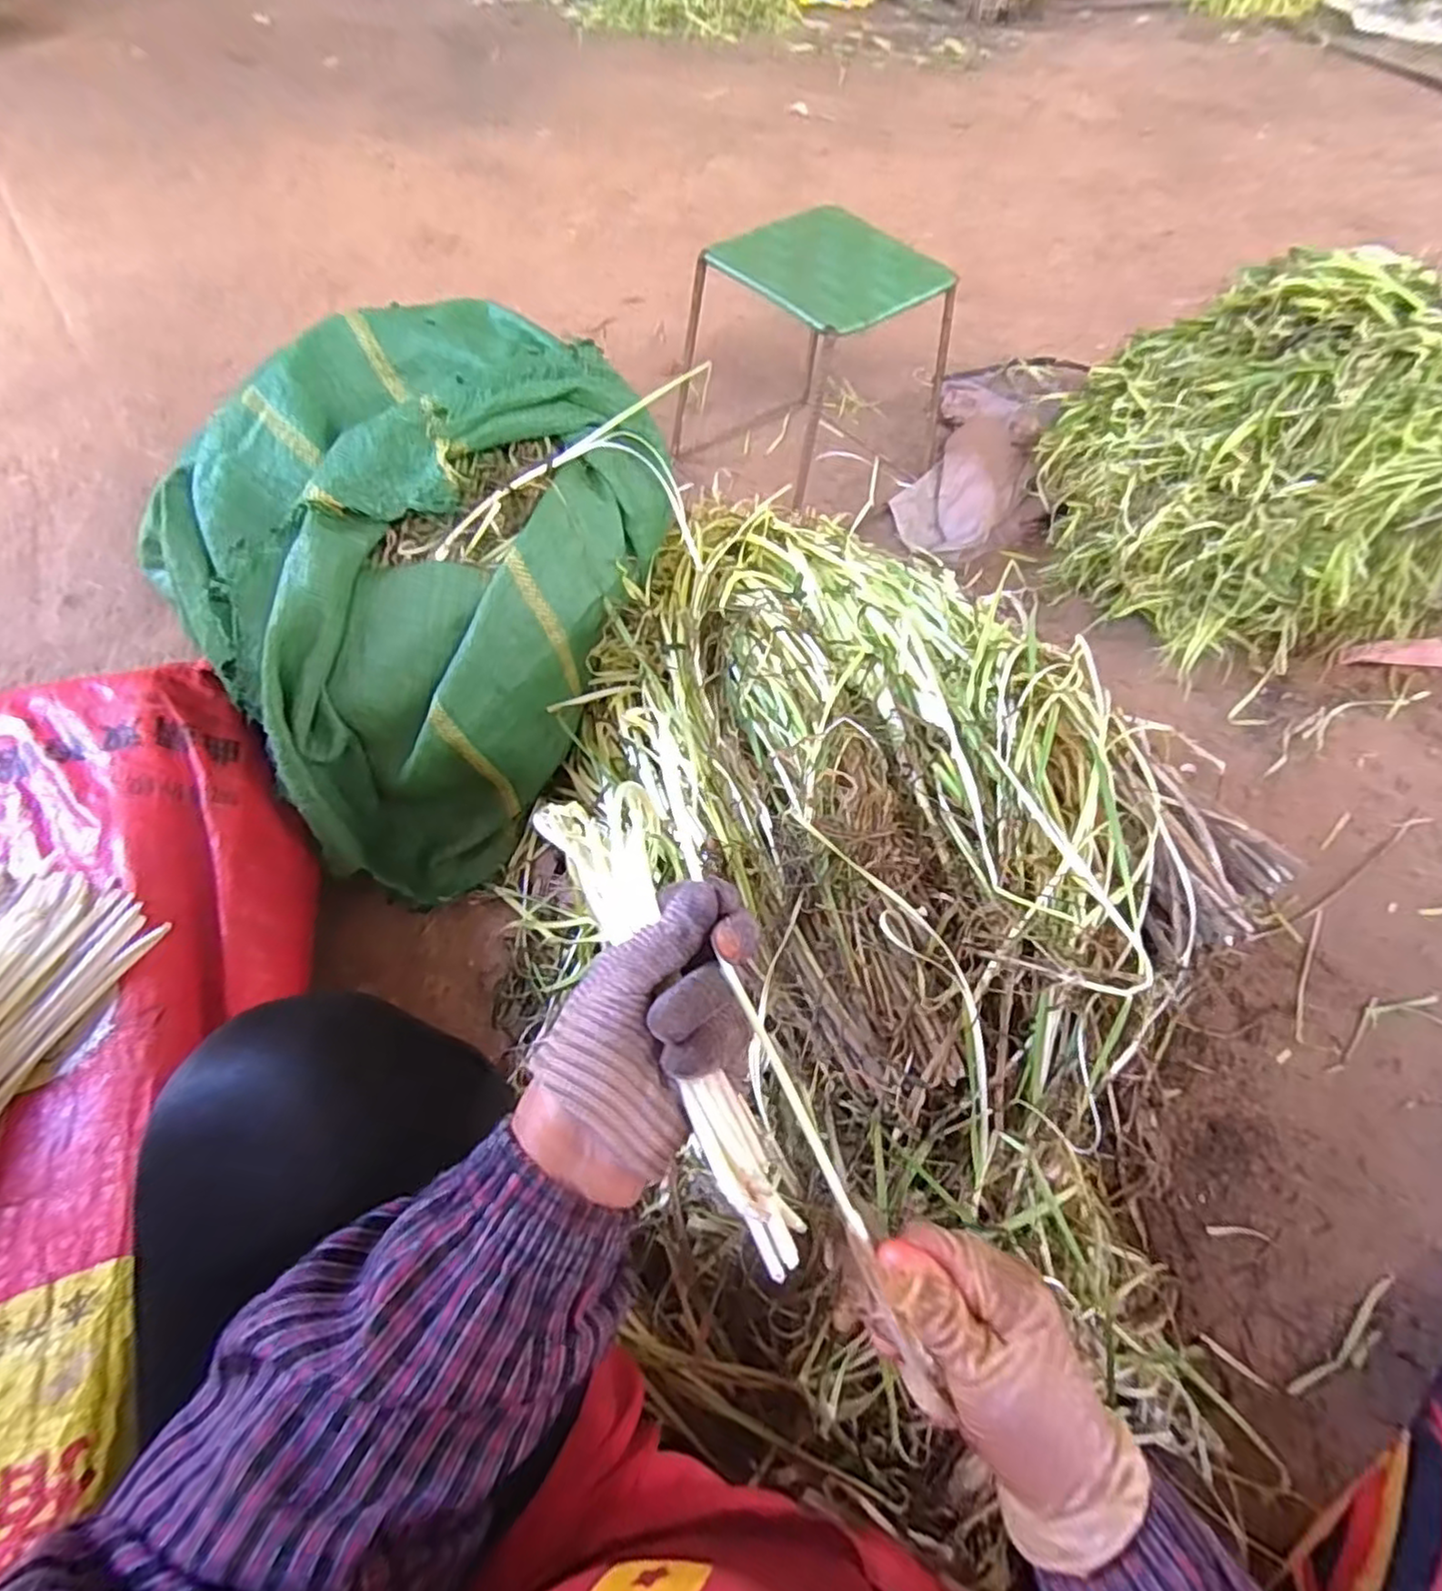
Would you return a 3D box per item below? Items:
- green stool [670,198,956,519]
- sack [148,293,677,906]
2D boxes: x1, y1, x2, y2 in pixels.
[{"bbox_3d":[0.134,-0.620,1.001,0.304,0.255,0.290,-35,66,-21],"label":"green stool"},{"bbox_3d":[-0.277,-0.205,0.716,0.354,0.320,0.483,36,63,17],"label":"sack"}]

